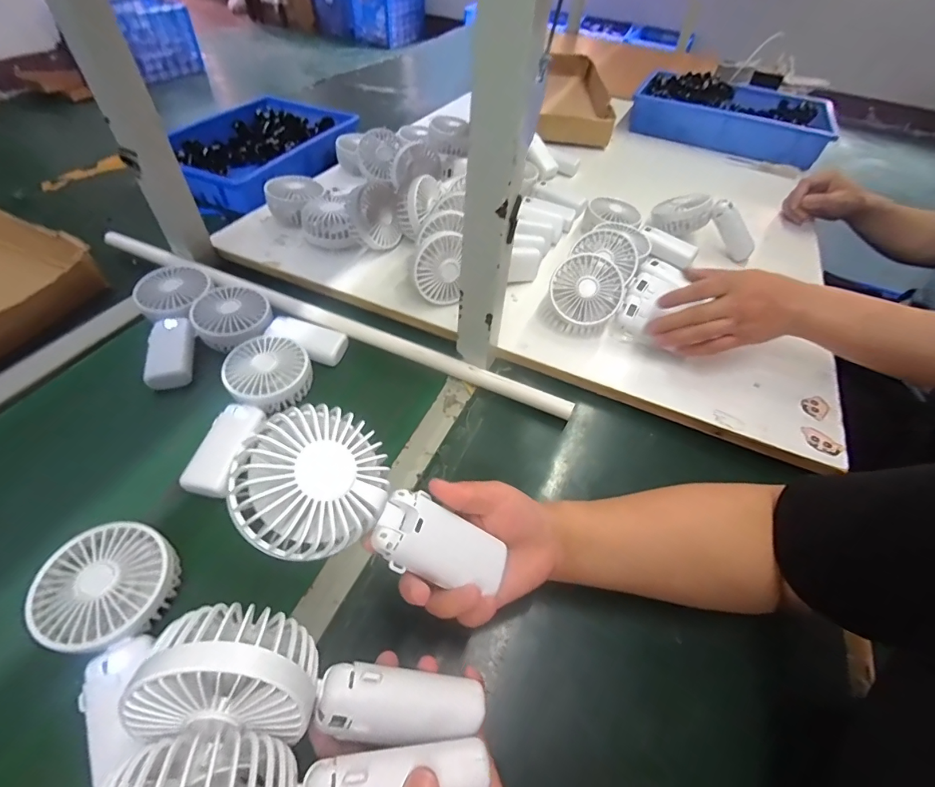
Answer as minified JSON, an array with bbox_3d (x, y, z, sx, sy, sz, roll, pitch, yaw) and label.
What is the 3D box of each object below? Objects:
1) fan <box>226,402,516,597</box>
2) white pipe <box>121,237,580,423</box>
[{"bbox_3d":[-0.052,0.072,0.272,0.176,0.033,0.081,35,45,-23],"label":"fan"},{"bbox_3d":[-0.193,-0.101,0.557,0.678,0.020,0.025,21,51,12],"label":"white pipe"}]

